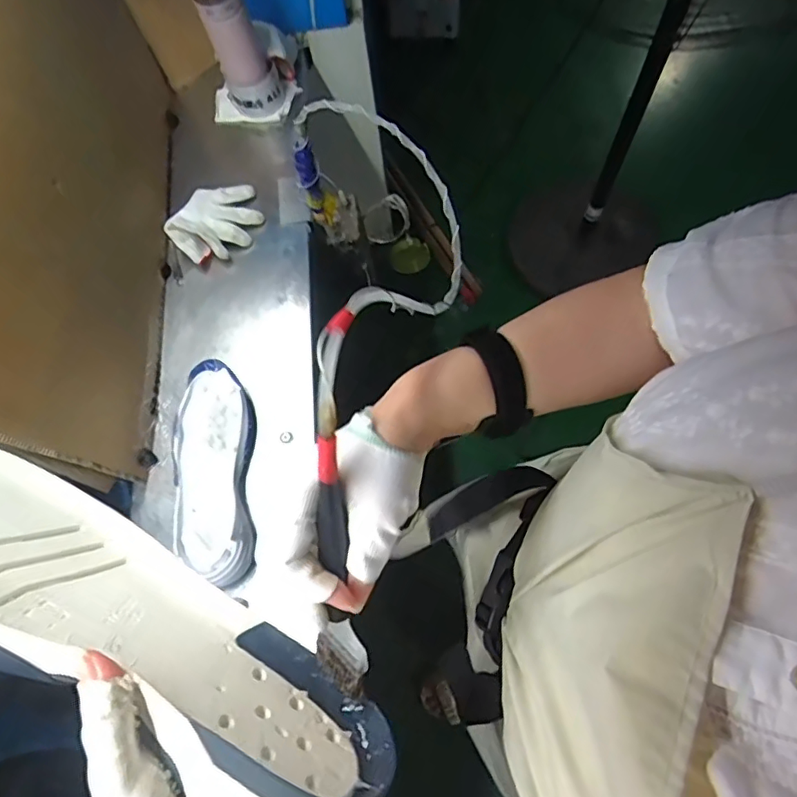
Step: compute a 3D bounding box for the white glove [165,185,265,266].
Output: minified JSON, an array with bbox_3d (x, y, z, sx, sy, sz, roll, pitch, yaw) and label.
[{"bbox_3d":[-0.268,-0.272,0.823,0.109,0.051,0.149,12,73,5],"label":"white glove"}]

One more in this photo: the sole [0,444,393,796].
[{"bbox_3d":[-0.158,0.125,0.309,0.333,0.122,0.045,33,101,3],"label":"sole"}]

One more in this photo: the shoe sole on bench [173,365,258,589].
[{"bbox_3d":[-0.232,0.087,0.685,0.108,0.057,0.278,-7,72,-1],"label":"shoe sole on bench"}]

